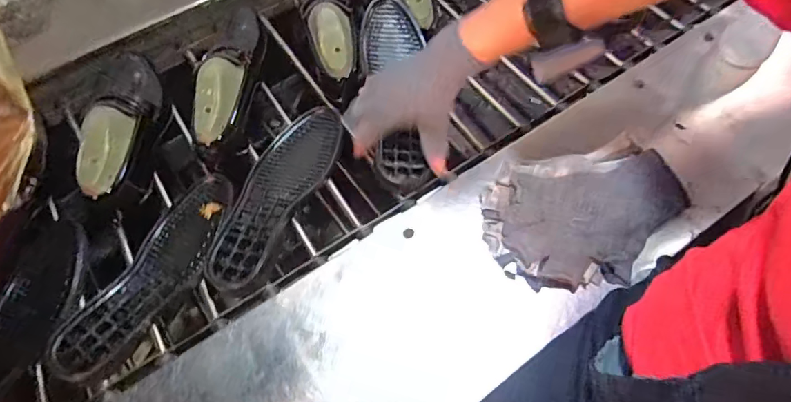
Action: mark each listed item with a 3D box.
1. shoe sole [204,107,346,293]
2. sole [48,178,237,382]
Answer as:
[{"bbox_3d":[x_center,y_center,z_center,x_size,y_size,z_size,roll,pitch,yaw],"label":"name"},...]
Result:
[{"bbox_3d":[-0.153,-0.014,0.629,0.088,0.021,0.272,23,65,13],"label":"shoe sole"},{"bbox_3d":[-0.283,0.079,0.583,0.090,0.035,0.278,21,64,12],"label":"sole"}]

